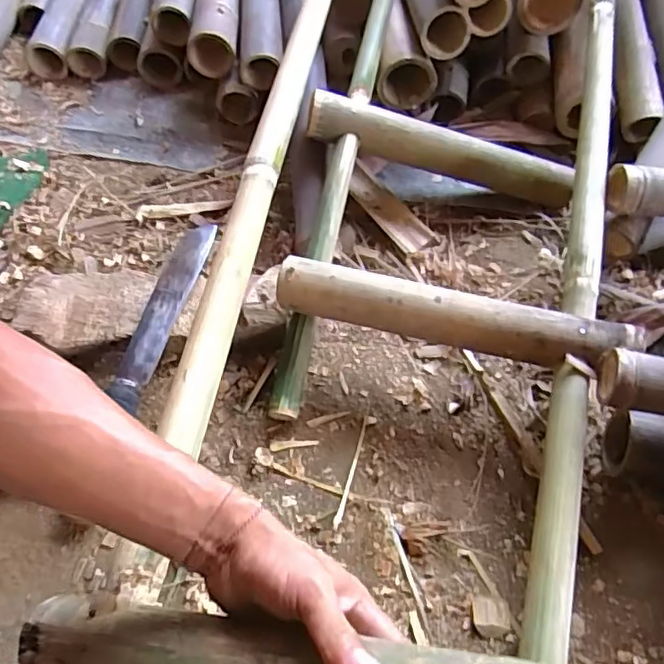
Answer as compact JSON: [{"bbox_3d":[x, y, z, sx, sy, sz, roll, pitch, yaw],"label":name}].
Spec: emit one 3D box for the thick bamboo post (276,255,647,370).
[{"bbox_3d":[0.113,-0.014,0.566,0.342,0.046,0.049,13,56,9],"label":"thick bamboo post"}]

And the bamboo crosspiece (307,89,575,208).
[{"bbox_3d":[0.139,-0.229,0.735,0.346,0.059,0.050,14,54,-8],"label":"bamboo crosspiece"}]

